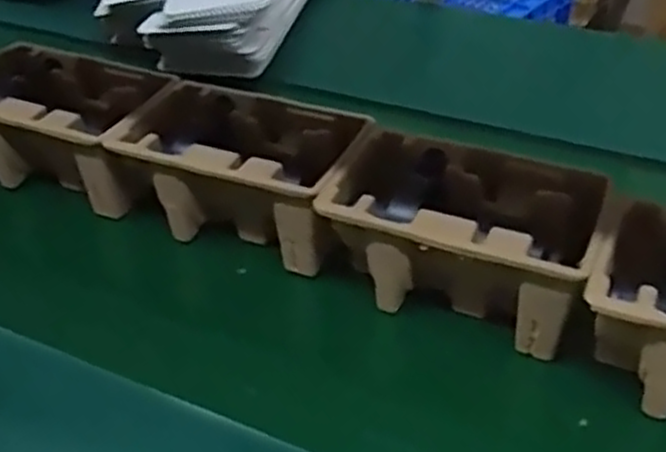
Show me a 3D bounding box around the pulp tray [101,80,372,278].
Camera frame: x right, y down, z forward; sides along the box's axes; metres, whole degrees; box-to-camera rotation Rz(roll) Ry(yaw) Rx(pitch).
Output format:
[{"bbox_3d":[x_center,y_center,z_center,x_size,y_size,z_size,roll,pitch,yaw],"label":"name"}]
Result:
[{"bbox_3d":[-0.083,-0.059,0.740,0.229,0.097,0.149,16,43,22],"label":"pulp tray"}]

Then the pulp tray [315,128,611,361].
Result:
[{"bbox_3d":[0.113,0.018,0.664,0.212,0.127,0.143,14,43,20],"label":"pulp tray"}]

